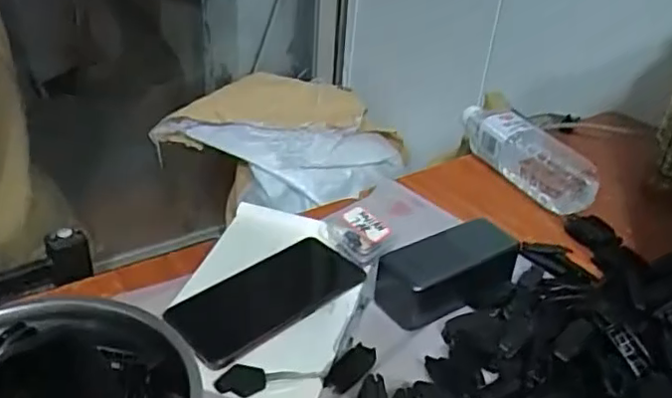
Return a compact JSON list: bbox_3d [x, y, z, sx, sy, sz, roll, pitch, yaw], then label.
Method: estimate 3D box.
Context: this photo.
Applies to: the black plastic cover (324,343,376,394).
[{"bbox_3d":[0.012,0.131,0.480,0.025,0.010,0.045,23,36,28],"label":"black plastic cover"}]

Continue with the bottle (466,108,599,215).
[{"bbox_3d":[0.209,-0.056,0.733,0.056,0.058,0.203,-16,37,-29],"label":"bottle"}]

